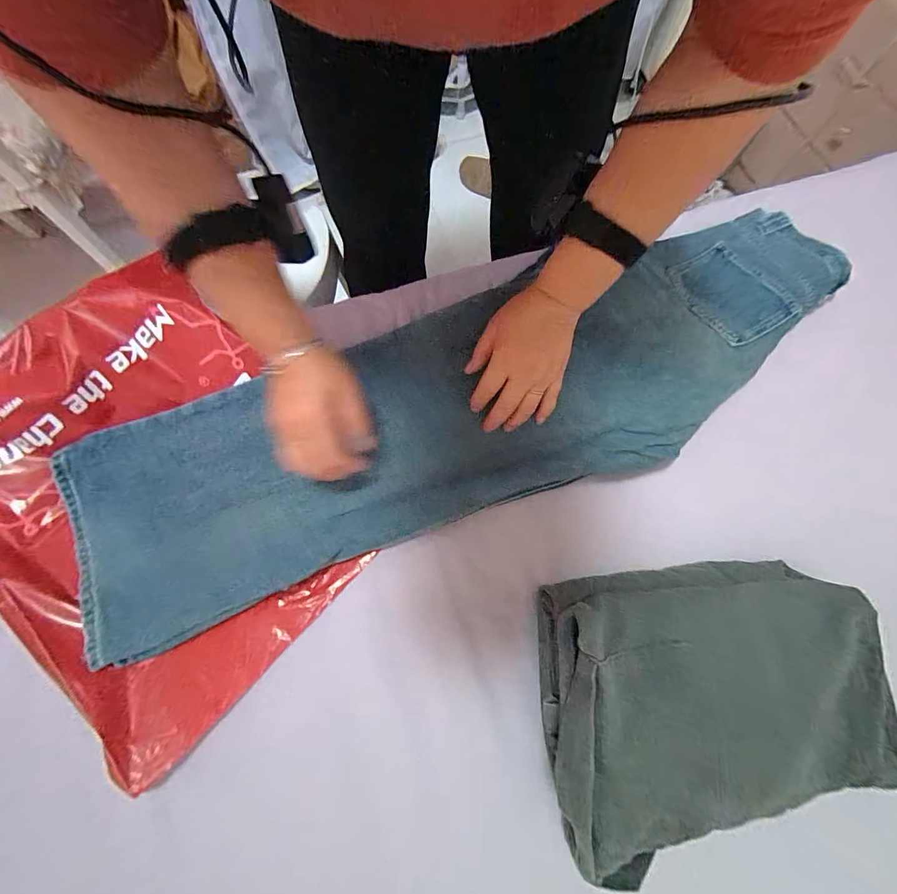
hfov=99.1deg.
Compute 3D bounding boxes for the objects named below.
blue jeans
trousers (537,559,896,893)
[{"bbox_3d":[0.038,-0.055,0.438,0.911,0.048,0.248,-21,75,-4],"label":"blue jeans"},{"bbox_3d":[0.241,0.214,0.338,0.324,0.100,0.219,-4,73,-2],"label":"trousers"}]

